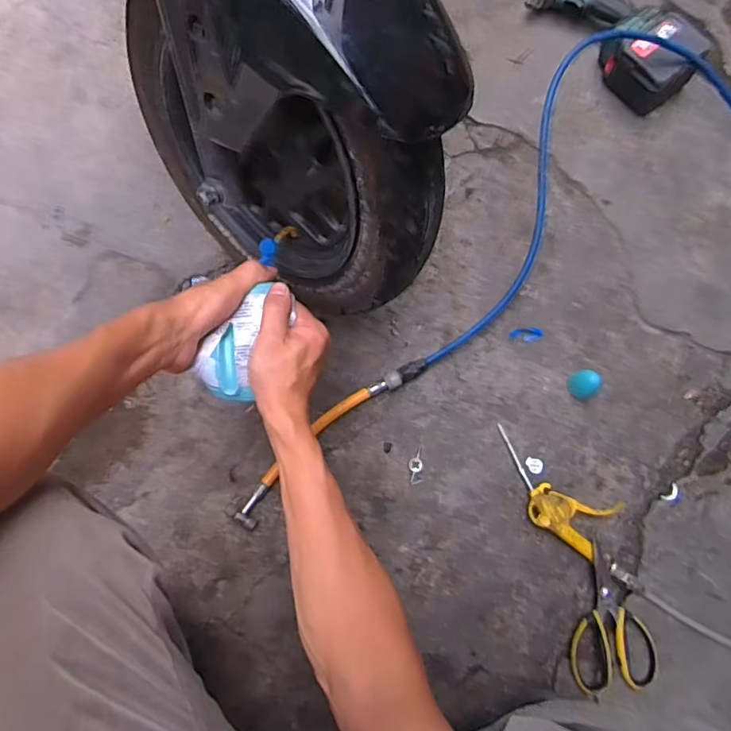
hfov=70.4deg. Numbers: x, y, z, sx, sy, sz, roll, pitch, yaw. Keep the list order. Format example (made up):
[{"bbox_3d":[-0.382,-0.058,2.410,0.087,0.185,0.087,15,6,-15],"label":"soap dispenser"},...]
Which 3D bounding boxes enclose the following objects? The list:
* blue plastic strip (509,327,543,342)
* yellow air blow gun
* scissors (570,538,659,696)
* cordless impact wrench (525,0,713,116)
[{"bbox_3d":[0.236,-0.045,0.760,0.046,0.005,0.022,-5,75,-3],"label":"blue plastic strip"},{"bbox_3d":[0.249,0.173,0.701,0.187,0.028,0.090,33,76,7],"label":"yellow air blow gun"},{"bbox_3d":[0.307,0.325,0.671,0.103,0.028,0.172,-10,76,-5],"label":"scissors"},{"bbox_3d":[0.405,-0.551,0.840,0.133,0.089,0.287,-37,82,-7],"label":"cordless impact wrench"}]

